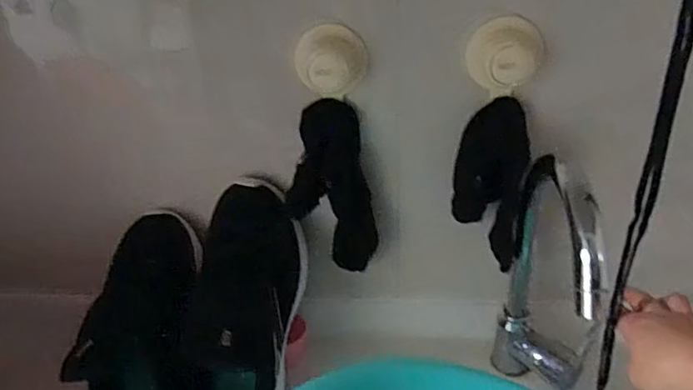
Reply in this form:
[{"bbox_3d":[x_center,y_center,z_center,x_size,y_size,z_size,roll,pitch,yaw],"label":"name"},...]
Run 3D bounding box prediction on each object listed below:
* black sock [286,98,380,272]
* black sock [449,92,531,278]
[{"bbox_3d":[-0.016,-0.007,0.569,0.088,0.176,0.037,-4,31,-2],"label":"black sock"},{"bbox_3d":[0.145,-0.012,0.550,0.065,0.160,0.049,15,35,26],"label":"black sock"}]

